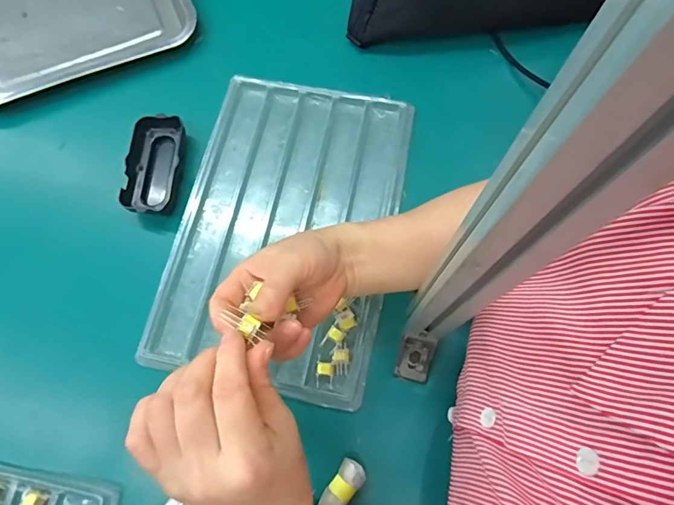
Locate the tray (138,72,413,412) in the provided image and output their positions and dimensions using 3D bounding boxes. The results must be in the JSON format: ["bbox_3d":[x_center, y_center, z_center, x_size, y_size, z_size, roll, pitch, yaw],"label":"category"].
[{"bbox_3d":[-0.050,-0.031,0.453,0.219,0.029,0.324,9,72,3],"label":"tray"}]

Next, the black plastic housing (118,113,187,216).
[{"bbox_3d":[-0.192,-0.091,0.472,0.053,0.032,0.106,-1,71,0],"label":"black plastic housing"}]

